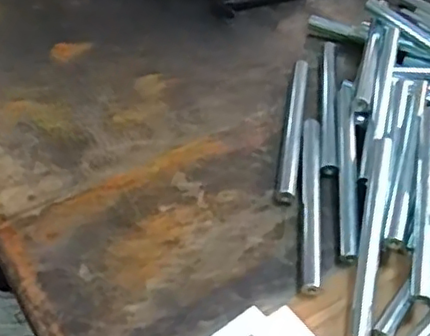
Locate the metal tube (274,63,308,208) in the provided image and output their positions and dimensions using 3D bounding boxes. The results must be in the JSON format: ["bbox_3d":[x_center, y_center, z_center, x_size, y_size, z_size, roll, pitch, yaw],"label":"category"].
[{"bbox_3d":[0.071,-0.039,0.561,0.015,0.011,0.174,10,49,3],"label":"metal tube"}]

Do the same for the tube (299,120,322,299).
[{"bbox_3d":[0.080,0.024,0.511,0.016,0.011,0.179,8,49,2],"label":"tube"}]

